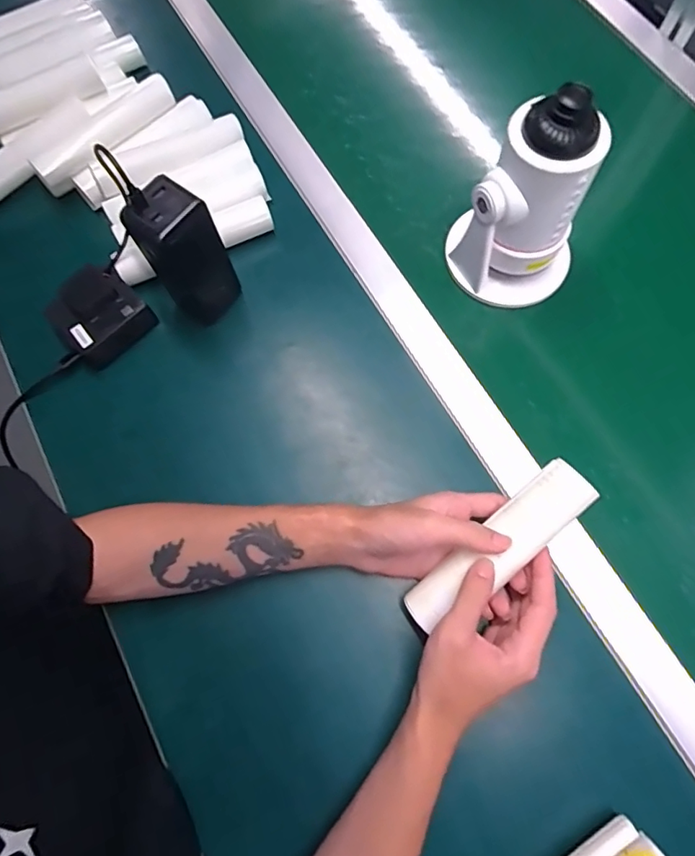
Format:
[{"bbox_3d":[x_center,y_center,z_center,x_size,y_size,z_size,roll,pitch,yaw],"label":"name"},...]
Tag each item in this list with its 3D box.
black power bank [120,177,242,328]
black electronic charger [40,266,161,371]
[{"bbox_3d":[-0.143,-0.151,0.467,0.051,0.146,0.054,34,76,12],"label":"black power bank"},{"bbox_3d":[-0.243,-0.109,0.505,0.071,0.042,0.079,40,78,13],"label":"black electronic charger"}]

